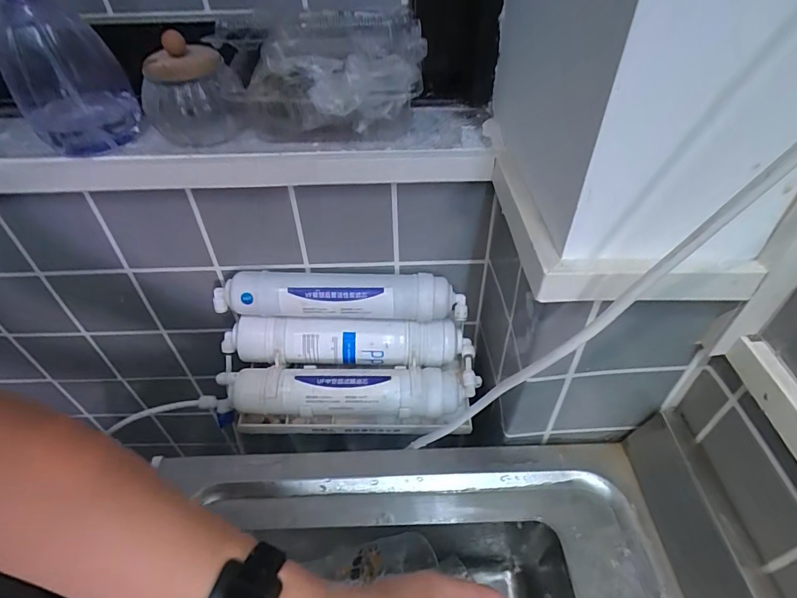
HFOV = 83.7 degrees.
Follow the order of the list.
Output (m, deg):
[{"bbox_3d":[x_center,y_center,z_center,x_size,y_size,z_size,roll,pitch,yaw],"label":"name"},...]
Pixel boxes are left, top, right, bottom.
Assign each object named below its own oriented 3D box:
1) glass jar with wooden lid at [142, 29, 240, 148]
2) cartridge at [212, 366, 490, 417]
[{"bbox_3d":[-0.186,-0.181,0.391,0.073,0.077,0.069,-22,49,-19],"label":"glass jar with wooden lid"},{"bbox_3d":[-0.050,0.097,0.470,0.269,0.050,0.055,0,46,2],"label":"cartridge"}]

